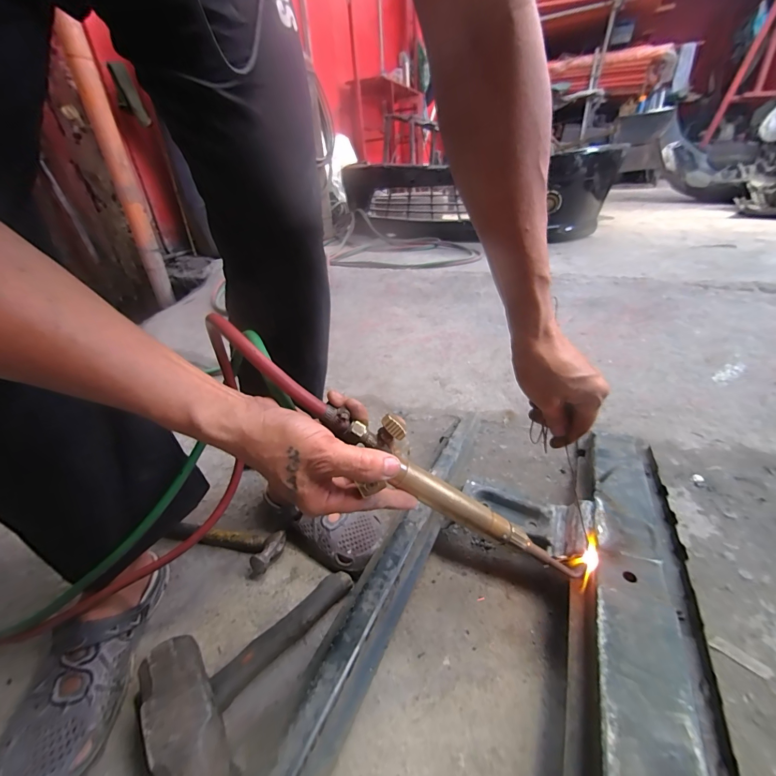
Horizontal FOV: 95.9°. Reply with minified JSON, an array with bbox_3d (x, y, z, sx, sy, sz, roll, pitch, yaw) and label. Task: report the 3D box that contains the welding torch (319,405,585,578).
[{"bbox_3d":[0.067,0.109,0.313,0.287,0.042,0.044,37,27,-17],"label":"welding torch"}]

